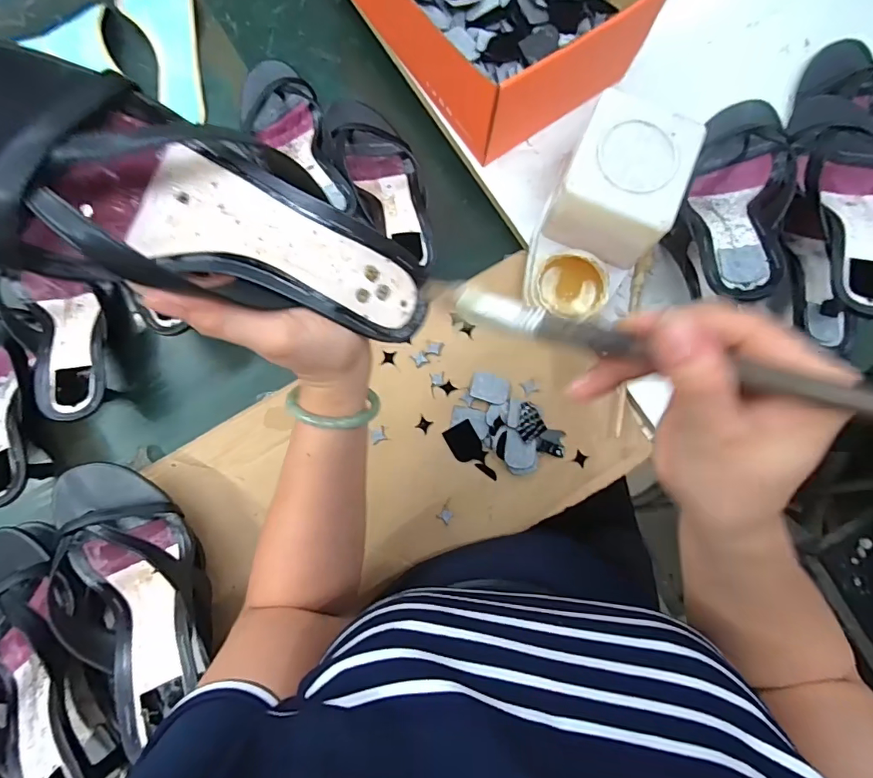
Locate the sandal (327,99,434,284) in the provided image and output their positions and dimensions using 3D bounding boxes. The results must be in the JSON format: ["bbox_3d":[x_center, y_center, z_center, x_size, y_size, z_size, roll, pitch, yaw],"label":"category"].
[{"bbox_3d":[-0.053,-0.220,0.492,0.081,0.059,0.232,-19,69,-2],"label":"sandal"}]

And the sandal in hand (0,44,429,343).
[{"bbox_3d":[-0.105,-0.082,0.222,0.236,0.045,0.089,11,81,-35],"label":"sandal in hand"}]

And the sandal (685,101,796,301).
[{"bbox_3d":[0.270,-0.173,0.420,0.079,0.060,0.239,18,63,3],"label":"sandal"}]

